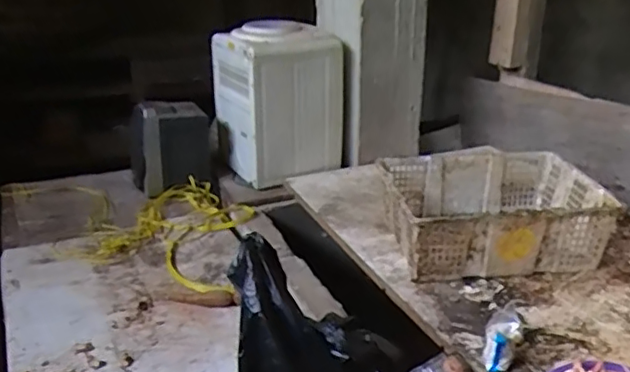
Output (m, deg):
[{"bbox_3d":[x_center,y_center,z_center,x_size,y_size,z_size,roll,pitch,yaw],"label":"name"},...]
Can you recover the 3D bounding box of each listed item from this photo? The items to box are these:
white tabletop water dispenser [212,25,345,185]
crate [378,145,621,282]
[{"bbox_3d":[-0.117,-0.266,1.835,0.299,0.425,0.307,-15,28,-31],"label":"white tabletop water dispenser"},{"bbox_3d":[0.405,0.073,1.417,0.477,0.182,0.340,-4,24,-9],"label":"crate"}]

